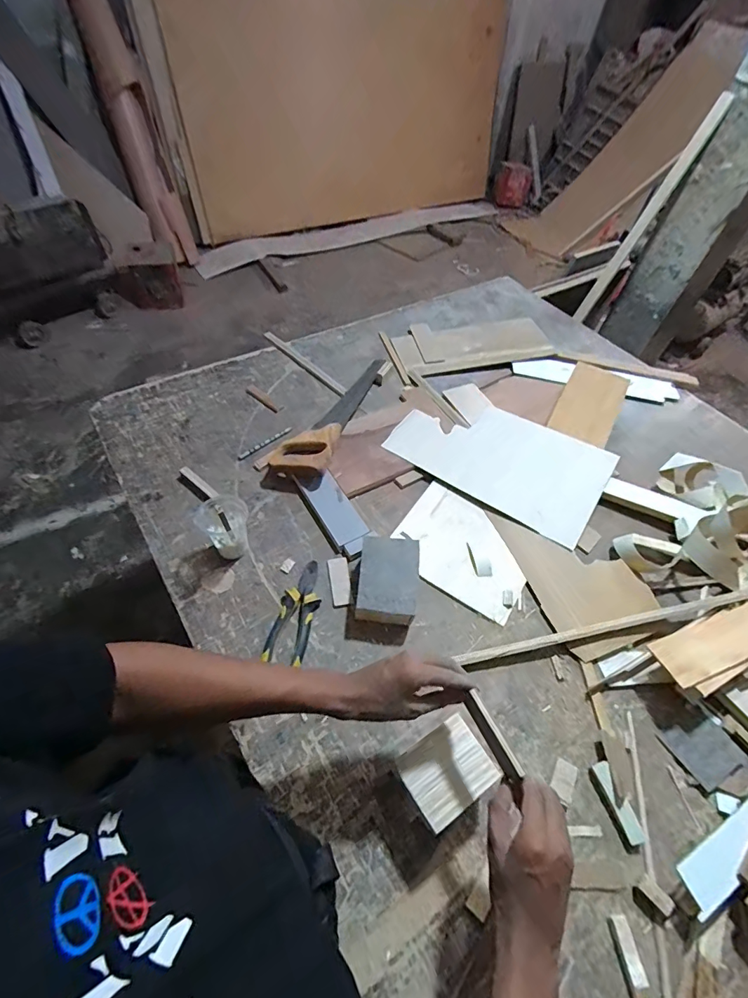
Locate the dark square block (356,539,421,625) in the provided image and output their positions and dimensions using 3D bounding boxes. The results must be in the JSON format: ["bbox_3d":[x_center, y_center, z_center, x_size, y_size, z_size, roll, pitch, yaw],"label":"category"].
[{"bbox_3d":[0.020,0.124,0.672,0.098,0.055,0.118,5,54,-1],"label":"dark square block"}]

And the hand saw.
[{"bbox_3d":[-0.076,-0.190,0.896,0.119,0.044,0.388,16,54,8],"label":"hand saw"}]

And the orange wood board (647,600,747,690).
[{"bbox_3d":[0.569,0.185,0.657,0.371,0.011,0.074,-15,41,-17],"label":"orange wood board"}]

